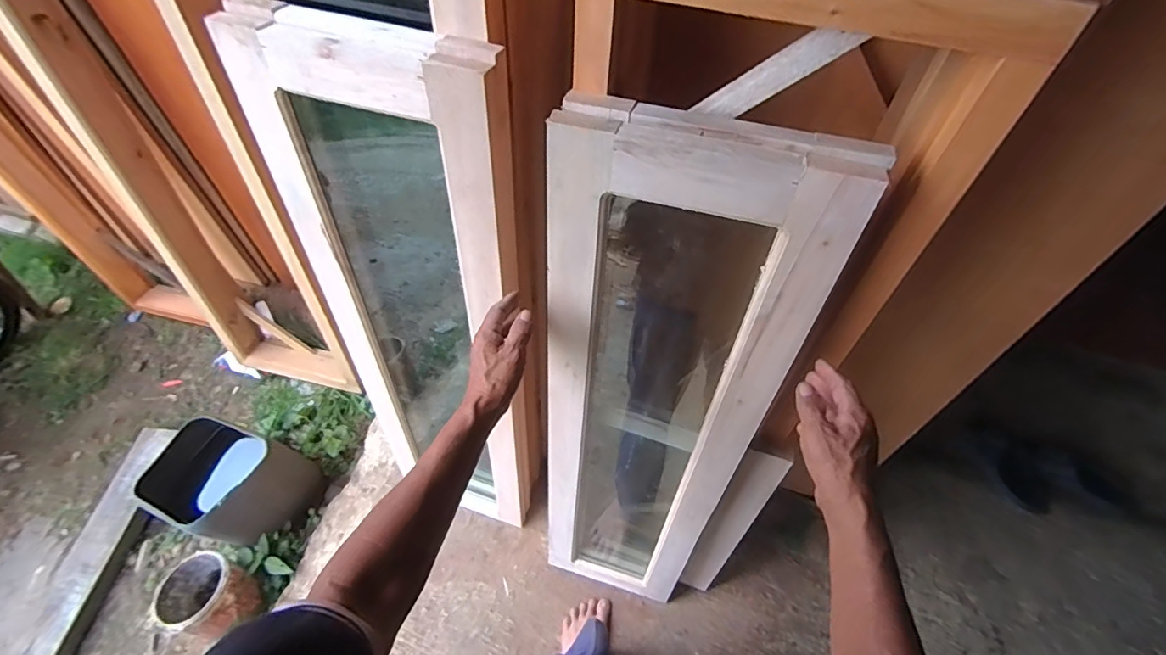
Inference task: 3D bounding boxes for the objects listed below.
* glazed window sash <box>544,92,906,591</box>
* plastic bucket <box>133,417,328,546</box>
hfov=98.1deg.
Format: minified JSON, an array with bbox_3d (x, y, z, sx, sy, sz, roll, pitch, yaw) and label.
[{"bbox_3d":[0.103,0.210,0.878,0.309,1.145,0.049,14,46,11],"label":"glazed window sash"},{"bbox_3d":[-0.981,0.442,1.421,0.350,0.277,0.275,16,65,10],"label":"plastic bucket"}]

